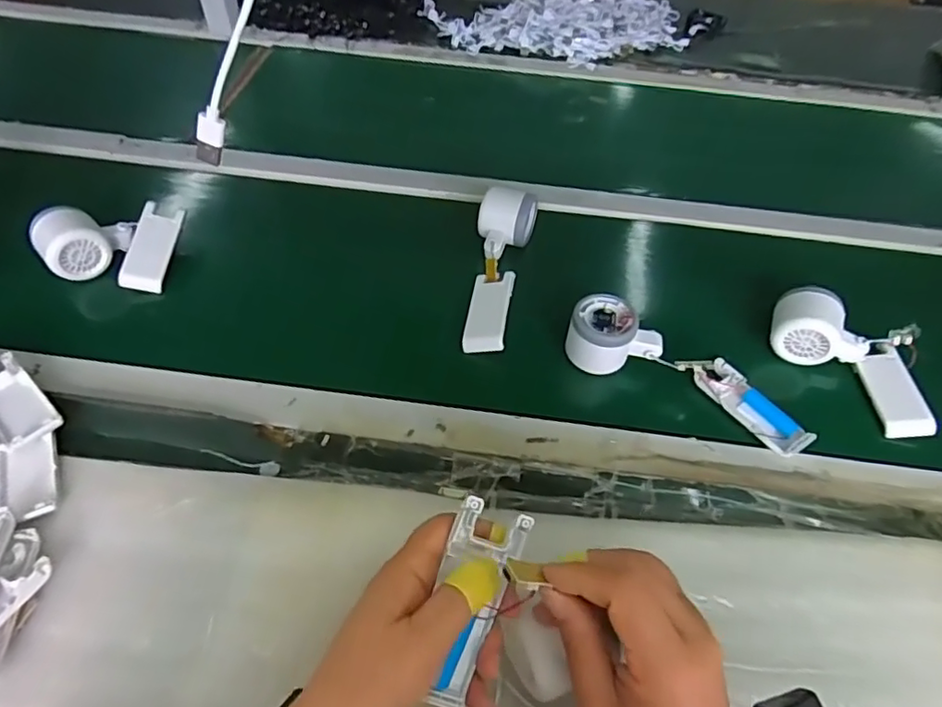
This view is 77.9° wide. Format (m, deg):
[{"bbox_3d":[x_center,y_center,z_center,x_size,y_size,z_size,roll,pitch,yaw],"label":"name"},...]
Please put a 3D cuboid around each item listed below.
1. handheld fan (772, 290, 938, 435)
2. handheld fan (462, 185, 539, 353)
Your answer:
[{"bbox_3d":[0.360,0.001,0.545,0.162,0.050,0.095,43,60,13],"label":"handheld fan"},{"bbox_3d":[0.028,-0.092,0.593,0.060,0.048,0.202,9,51,4],"label":"handheld fan"}]

